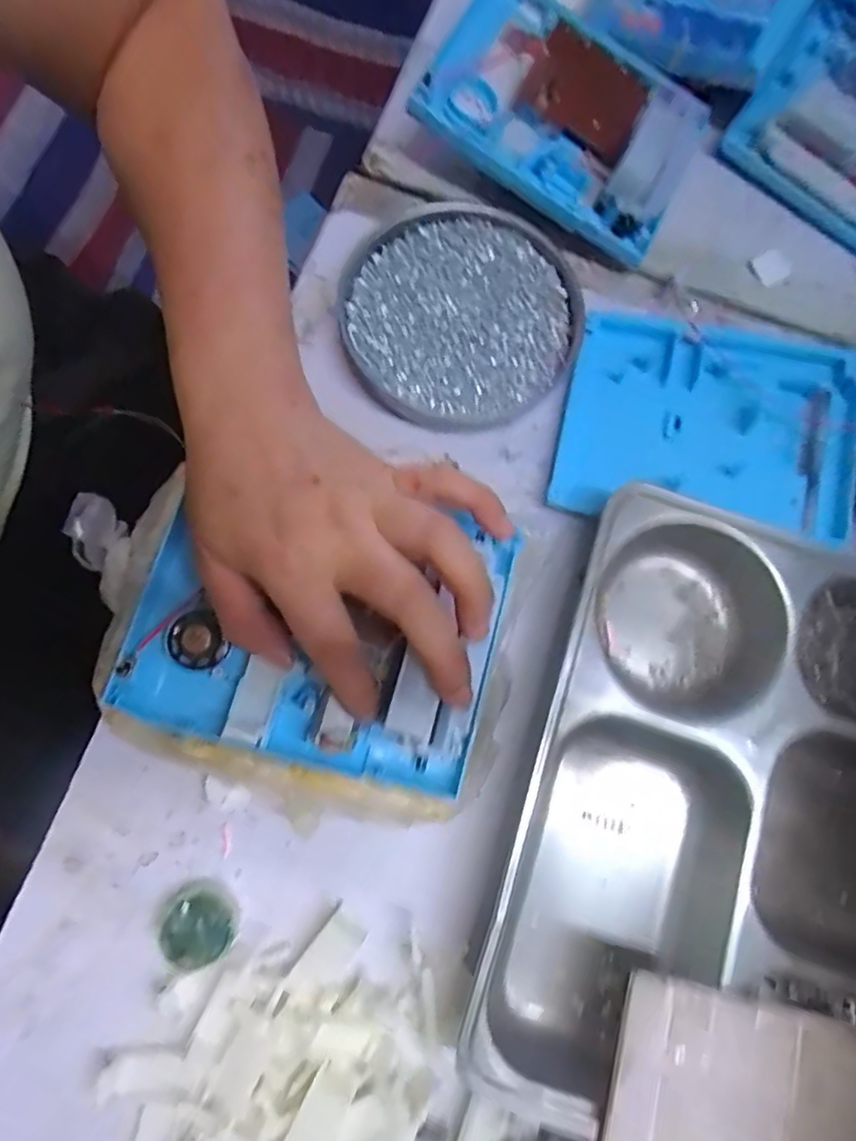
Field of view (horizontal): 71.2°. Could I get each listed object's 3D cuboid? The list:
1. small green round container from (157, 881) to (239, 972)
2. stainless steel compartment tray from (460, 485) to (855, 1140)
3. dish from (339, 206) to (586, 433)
[{"bbox_3d":[-0.108,0.165,0.275,0.034,0.013,0.035,1,78,-3],"label":"small green round container"},{"bbox_3d":[0.156,0.115,0.280,0.208,0.031,0.272,18,78,1],"label":"stainless steel compartment tray"},{"bbox_3d":[0.018,-0.147,0.353,0.131,0.025,0.131,1,78,-3],"label":"dish"}]

